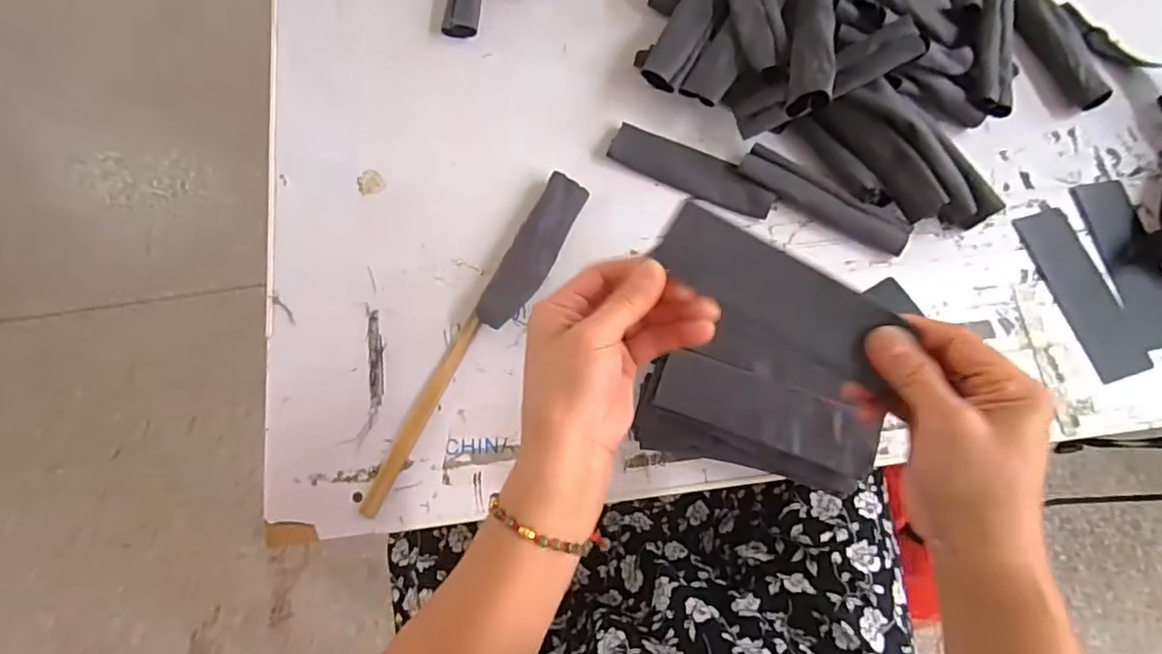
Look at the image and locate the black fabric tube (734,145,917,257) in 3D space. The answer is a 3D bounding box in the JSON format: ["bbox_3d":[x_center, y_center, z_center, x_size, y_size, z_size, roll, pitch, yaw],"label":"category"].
[{"bbox_3d":[0.207,-0.108,0.517,0.147,0.018,0.033,30,78,9],"label":"black fabric tube"}]

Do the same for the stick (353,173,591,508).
[{"bbox_3d":[-0.082,0.007,0.492,0.037,0.017,0.313,29,78,9],"label":"stick"}]

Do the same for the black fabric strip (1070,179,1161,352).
[{"bbox_3d":[0.460,-0.054,0.506,0.047,0.006,0.147,-11,75,-1],"label":"black fabric strip"}]

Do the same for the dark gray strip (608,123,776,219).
[{"bbox_3d":[0.097,-0.136,0.528,0.145,0.013,0.039,28,78,9],"label":"dark gray strip"}]

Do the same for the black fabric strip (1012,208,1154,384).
[{"bbox_3d":[0.415,-0.030,0.498,0.049,0.005,0.146,-16,75,-2],"label":"black fabric strip"}]

